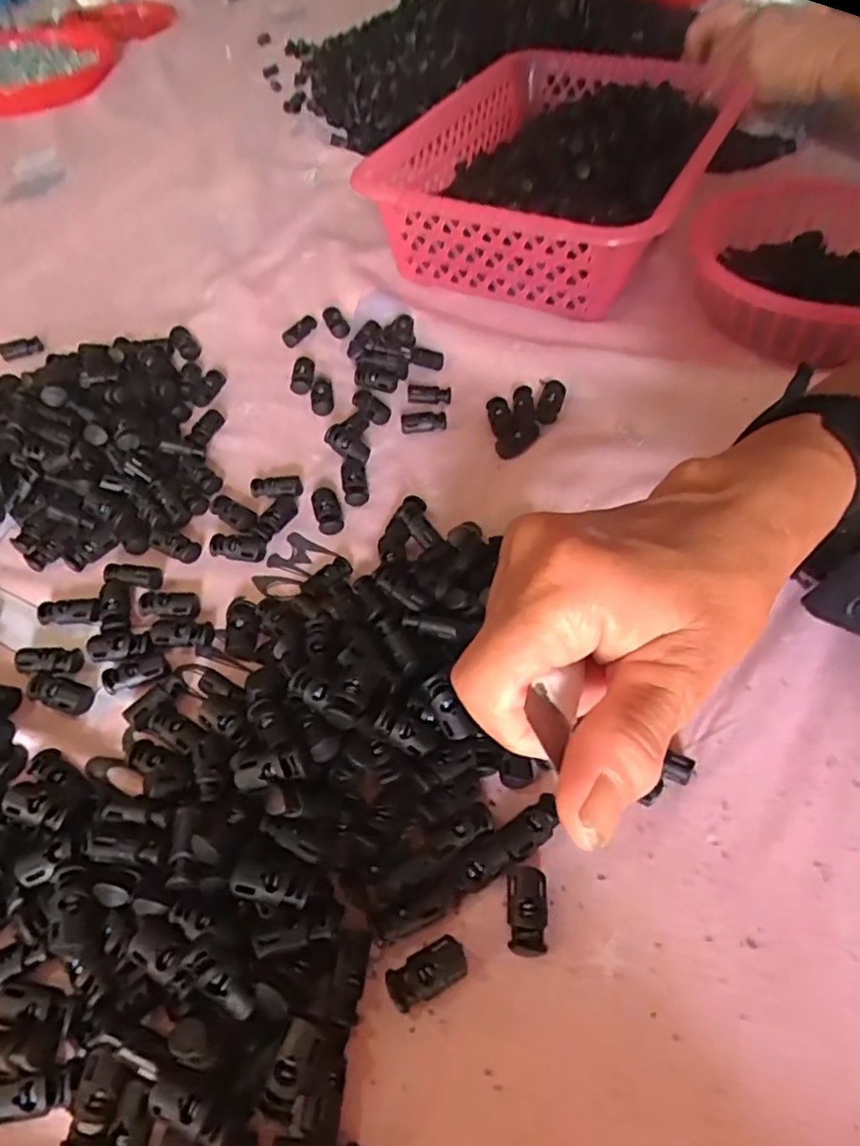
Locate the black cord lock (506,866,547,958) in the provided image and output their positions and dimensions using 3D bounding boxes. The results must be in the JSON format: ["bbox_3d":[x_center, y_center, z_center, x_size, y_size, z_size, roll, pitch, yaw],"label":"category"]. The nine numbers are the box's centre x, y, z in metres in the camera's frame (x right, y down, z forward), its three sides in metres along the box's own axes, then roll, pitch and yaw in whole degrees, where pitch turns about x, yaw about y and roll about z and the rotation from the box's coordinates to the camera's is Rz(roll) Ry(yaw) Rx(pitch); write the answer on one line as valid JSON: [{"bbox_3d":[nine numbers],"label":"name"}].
[{"bbox_3d":[0.035,0.120,0.235,0.014,0.008,0.028,1,53,3],"label":"black cord lock"}]

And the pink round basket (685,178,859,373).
[{"bbox_3d":[0.267,-0.208,0.447,0.165,0.048,0.180,-1,53,1],"label":"pink round basket"}]

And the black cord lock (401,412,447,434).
[{"bbox_3d":[-0.003,-0.091,0.401,0.028,0.010,0.012,-7,53,-3],"label":"black cord lock"}]

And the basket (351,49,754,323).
[{"bbox_3d":[0.100,-0.321,0.524,0.216,0.081,0.311,22,57,17],"label":"basket"}]

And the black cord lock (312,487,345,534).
[{"bbox_3d":[-0.056,-0.034,0.357,0.013,0.007,0.031,-15,54,-9],"label":"black cord lock"}]

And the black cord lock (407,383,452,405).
[{"bbox_3d":[-0.001,-0.113,0.416,0.028,0.008,0.008,6,54,7],"label":"black cord lock"}]

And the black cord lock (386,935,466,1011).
[{"bbox_3d":[-0.001,0.137,0.225,0.027,0.006,0.014,-26,57,-16],"label":"black cord lock"}]

